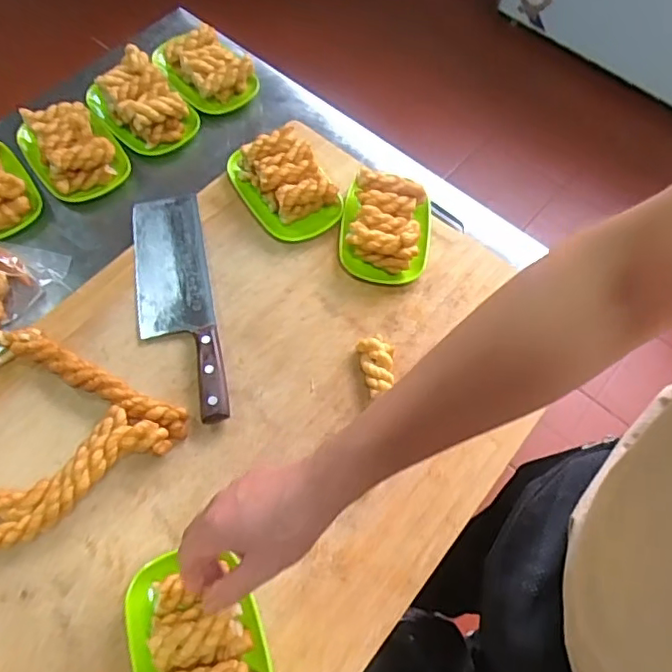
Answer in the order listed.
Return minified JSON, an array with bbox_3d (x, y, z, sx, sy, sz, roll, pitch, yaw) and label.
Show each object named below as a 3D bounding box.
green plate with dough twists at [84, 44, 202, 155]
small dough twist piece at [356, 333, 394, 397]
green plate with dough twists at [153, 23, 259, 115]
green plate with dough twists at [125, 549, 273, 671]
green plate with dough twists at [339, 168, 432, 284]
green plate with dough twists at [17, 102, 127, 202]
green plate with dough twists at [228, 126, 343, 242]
[{"bbox_3d":[-0.280,-0.340,0.841,0.117,0.056,0.144,-38,72,-20],"label":"green plate with dough twists"},{"bbox_3d":[0.049,0.033,0.674,0.040,0.028,0.079,-9,65,-8],"label":"small dough twist piece"},{"bbox_3d":[-0.198,-0.418,0.891,0.117,0.049,0.152,-39,72,-20],"label":"green plate with dough twists"},{"bbox_3d":[-0.130,0.271,0.520,0.116,0.066,0.151,-18,66,-12],"label":"green plate with dough twists"},{"bbox_3d":[0.066,-0.140,0.743,0.118,0.056,0.140,9,64,0],"label":"green plate with dough twists"},{"bbox_3d":[-0.366,-0.262,0.801,0.119,0.062,0.129,-30,69,-17],"label":"green plate with dough twists"},{"bbox_3d":[-0.067,-0.209,0.773,0.114,0.055,0.167,-33,70,-18],"label":"green plate with dough twists"}]

